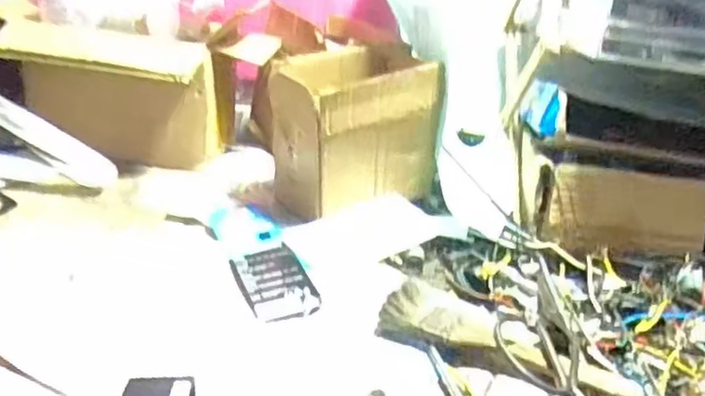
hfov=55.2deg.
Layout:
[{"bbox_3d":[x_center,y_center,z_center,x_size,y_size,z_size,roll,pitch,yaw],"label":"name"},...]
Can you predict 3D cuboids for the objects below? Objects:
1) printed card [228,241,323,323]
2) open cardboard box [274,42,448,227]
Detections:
[{"bbox_3d":[-0.065,0.070,0.563,0.055,0.008,0.094,-8,28,-24],"label":"printed card"},{"bbox_3d":[0.005,-0.070,0.678,0.161,0.132,0.098,-13,31,-34],"label":"open cardboard box"}]

